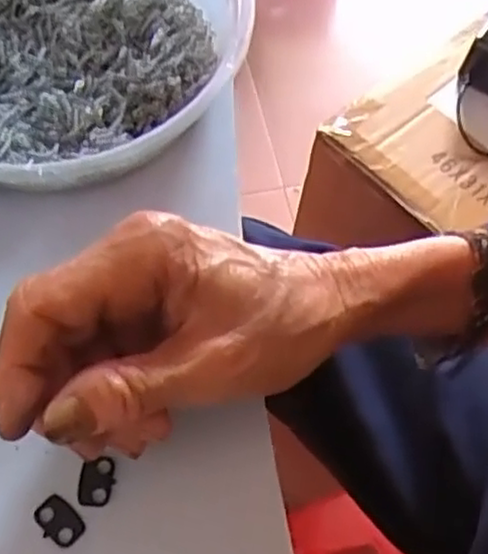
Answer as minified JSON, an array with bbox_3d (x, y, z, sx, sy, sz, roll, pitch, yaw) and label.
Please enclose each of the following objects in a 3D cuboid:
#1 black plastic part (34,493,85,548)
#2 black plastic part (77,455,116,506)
[{"bbox_3d":[-0.066,0.087,0.255,0.018,0.004,0.013,37,66,14],"label":"black plastic part"},{"bbox_3d":[-0.054,0.075,0.262,0.012,0.004,0.017,7,62,0],"label":"black plastic part"}]

